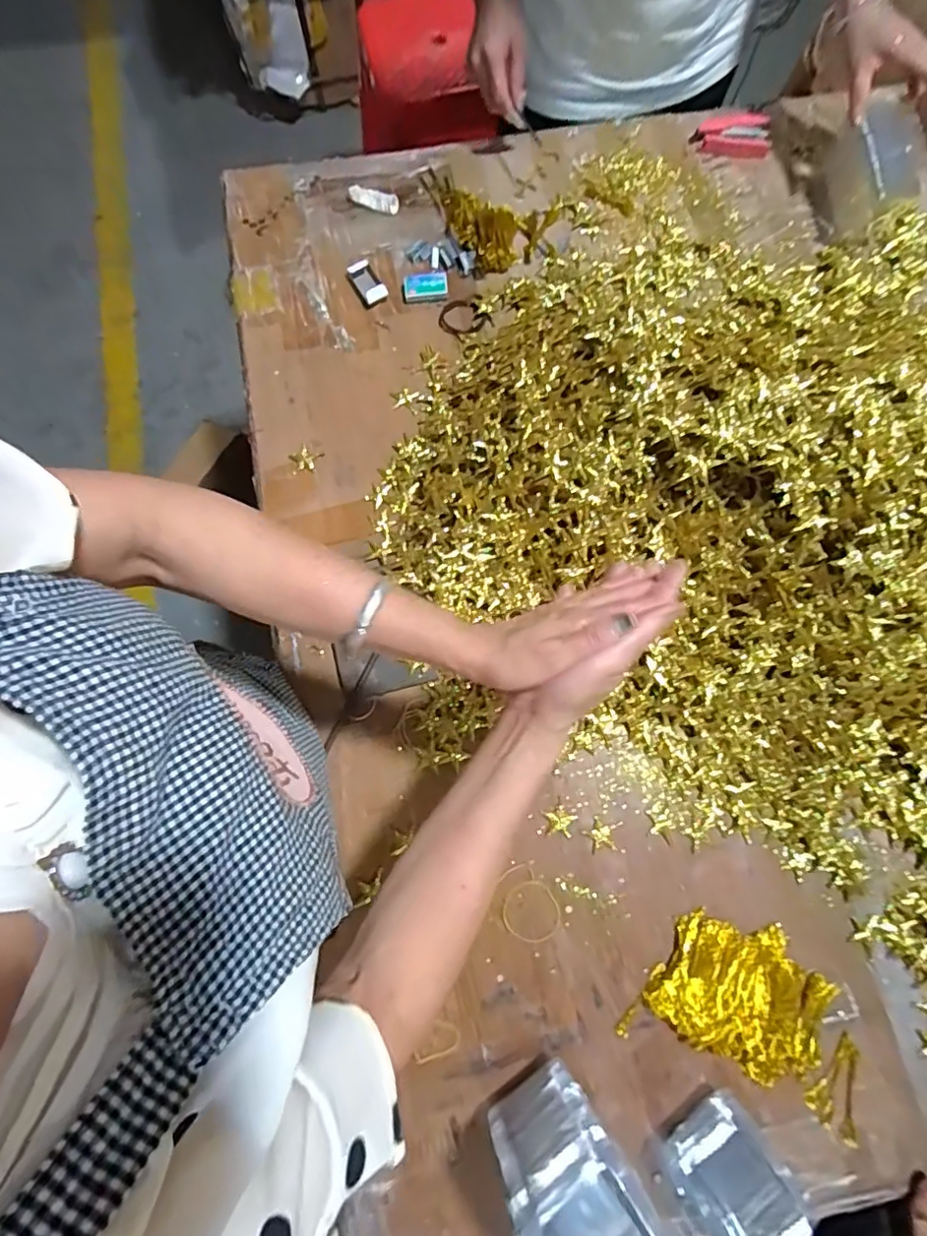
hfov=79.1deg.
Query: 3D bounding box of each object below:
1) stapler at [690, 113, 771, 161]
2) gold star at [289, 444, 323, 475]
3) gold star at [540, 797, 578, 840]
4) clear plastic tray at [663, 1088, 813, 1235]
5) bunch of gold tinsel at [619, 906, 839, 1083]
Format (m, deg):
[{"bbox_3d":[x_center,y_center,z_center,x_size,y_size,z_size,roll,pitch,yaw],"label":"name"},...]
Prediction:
[{"bbox_3d":[0.354,-0.640,0.741,0.100,0.015,0.058,5,77,0],"label":"stapler"},{"bbox_3d":[-0.184,-0.180,0.643,0.031,0.005,0.036,27,78,5],"label":"gold star"},{"bbox_3d":[0.095,0.203,0.557,0.032,0.004,0.034,-39,81,-9],"label":"gold star"},{"bbox_3d":[0.223,0.469,0.472,0.086,0.051,0.107,-29,80,-7],"label":"clear plastic tray"},{"bbox_3d":[0.252,0.346,0.515,0.173,0.017,0.122,22,78,4],"label":"bunch of gold tinsel"}]

